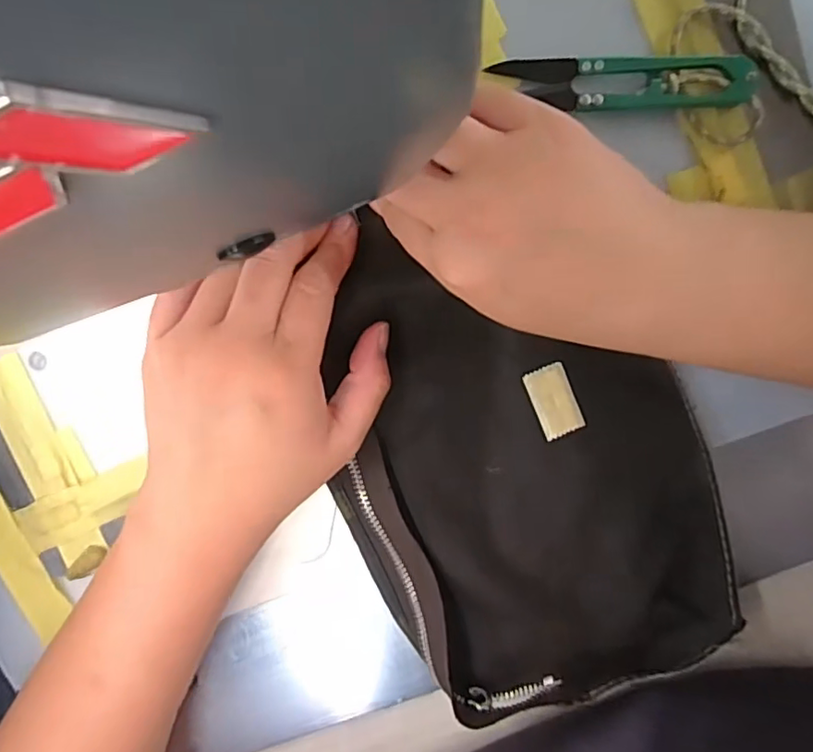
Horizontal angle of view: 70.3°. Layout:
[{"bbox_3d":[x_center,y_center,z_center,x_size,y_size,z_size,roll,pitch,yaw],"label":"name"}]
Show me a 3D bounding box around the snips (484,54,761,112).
[{"bbox_3d":[0.089,-0.122,0.239,0.101,0.012,0.022,3,96,5],"label":"snips"}]

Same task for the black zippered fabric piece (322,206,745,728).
[{"bbox_3d":[0.046,0.038,0.256,0.154,0.021,0.214,-18,94,7],"label":"black zippered fabric piece"}]

